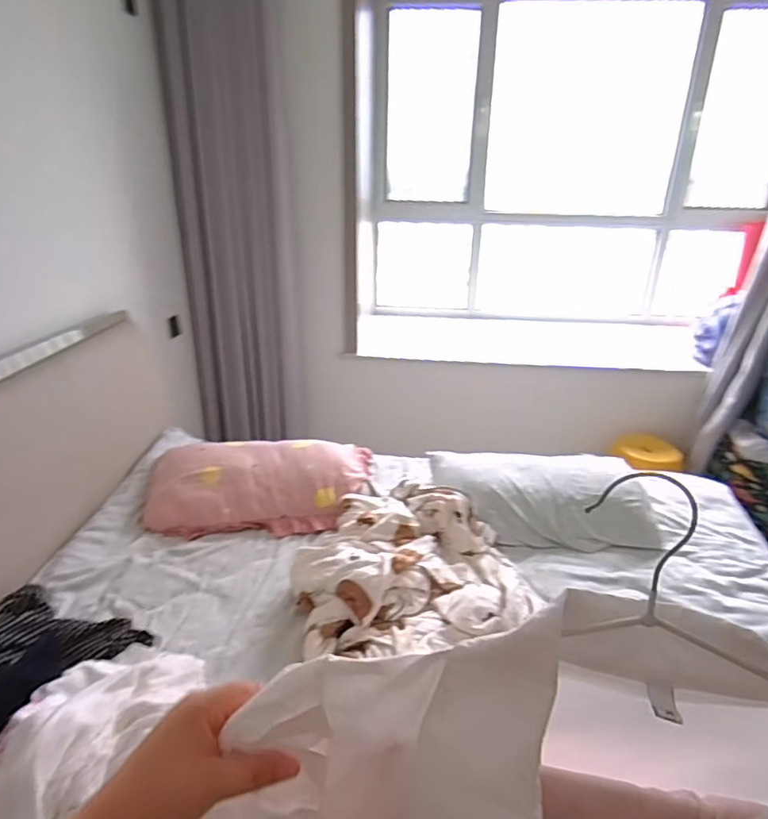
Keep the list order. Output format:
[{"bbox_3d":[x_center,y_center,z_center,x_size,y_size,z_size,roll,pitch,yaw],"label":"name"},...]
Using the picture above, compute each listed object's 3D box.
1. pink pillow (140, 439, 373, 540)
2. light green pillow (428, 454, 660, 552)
[{"bbox_3d":[-0.376,0.219,1.732,0.675,0.124,0.401,-1,24,-4],"label":"pink pillow"},{"bbox_3d":[0.473,0.261,1.685,0.665,0.114,0.362,4,24,7],"label":"light green pillow"}]

